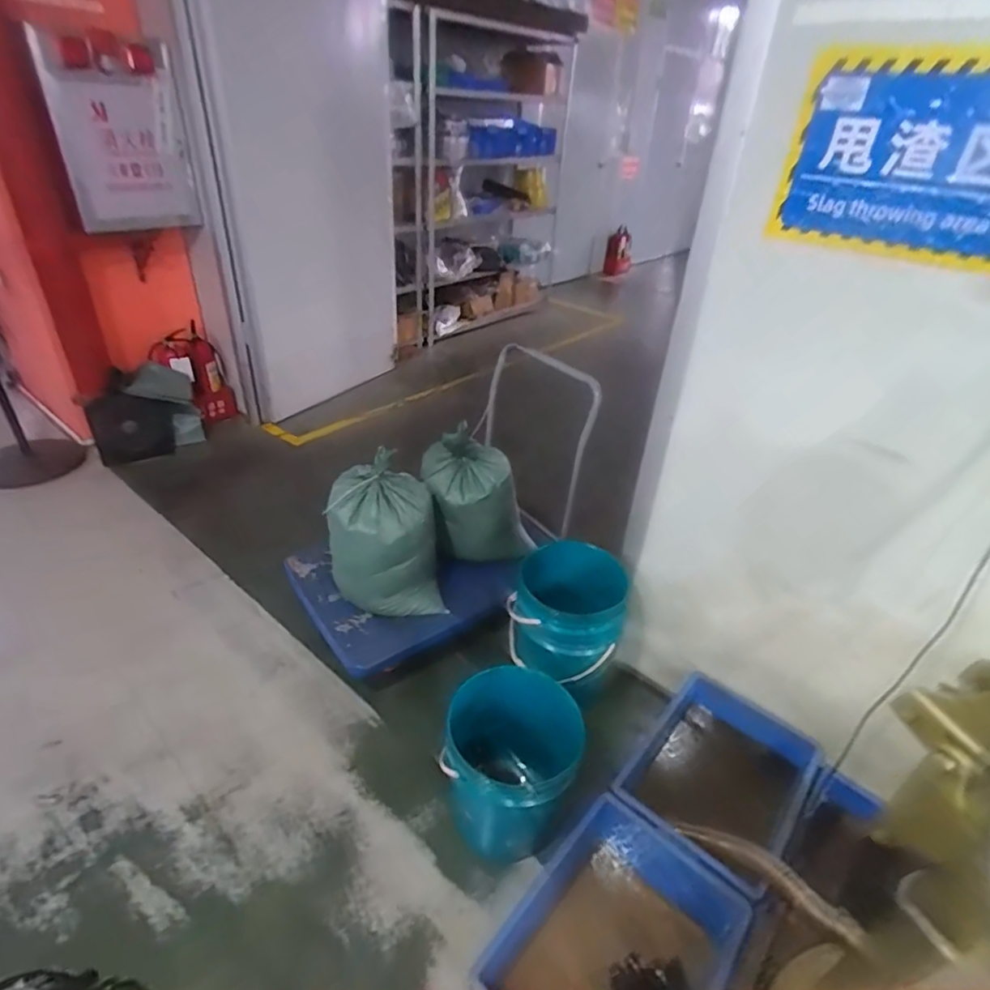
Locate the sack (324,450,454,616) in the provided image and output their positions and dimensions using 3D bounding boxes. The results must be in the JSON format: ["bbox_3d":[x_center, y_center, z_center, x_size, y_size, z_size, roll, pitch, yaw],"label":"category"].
[{"bbox_3d":[-0.318,0.139,1.698,0.311,0.441,0.226,-3,34,-11],"label":"sack"}]

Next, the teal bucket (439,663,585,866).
[{"bbox_3d":[0.022,0.638,1.352,0.308,0.347,0.271,15,35,16],"label":"teal bucket"}]

